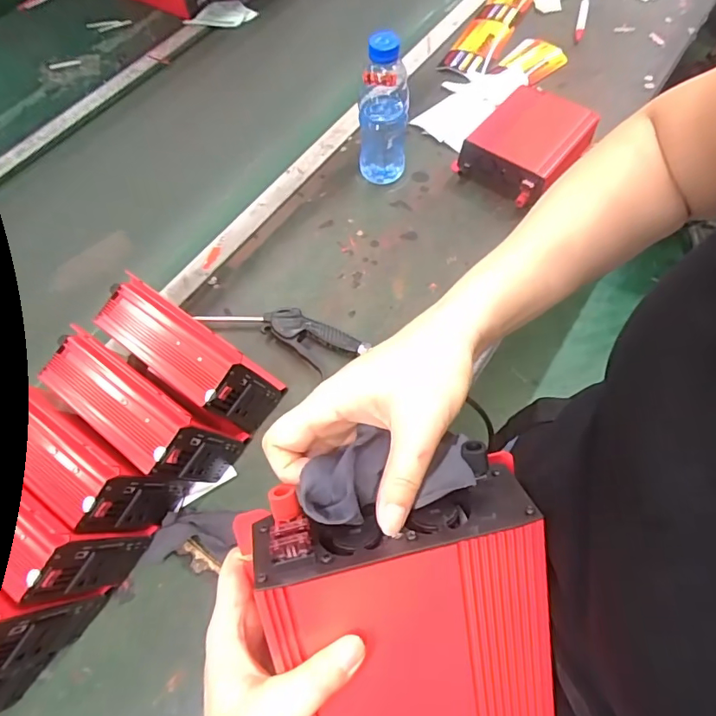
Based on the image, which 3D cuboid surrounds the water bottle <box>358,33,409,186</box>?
[{"bbox_3d":[0.038,-0.349,0.718,0.069,0.208,0.061,-1,62,1],"label":"water bottle"}]

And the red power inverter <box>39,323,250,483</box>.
[{"bbox_3d":[-0.230,0.063,0.535,0.178,0.144,0.087,27,68,12],"label":"red power inverter"}]

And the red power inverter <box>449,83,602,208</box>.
[{"bbox_3d":[0.267,-0.329,0.775,0.139,0.080,0.189,38,69,20],"label":"red power inverter"}]

